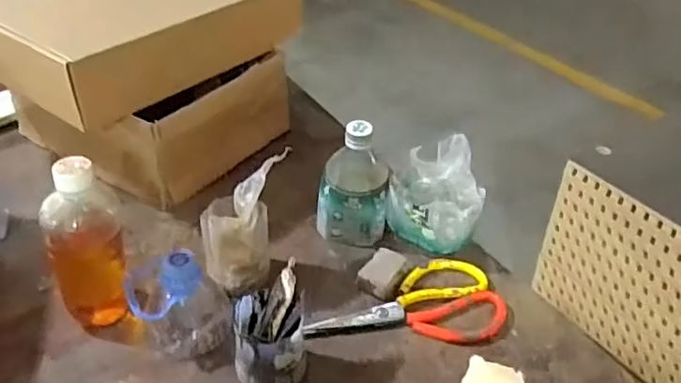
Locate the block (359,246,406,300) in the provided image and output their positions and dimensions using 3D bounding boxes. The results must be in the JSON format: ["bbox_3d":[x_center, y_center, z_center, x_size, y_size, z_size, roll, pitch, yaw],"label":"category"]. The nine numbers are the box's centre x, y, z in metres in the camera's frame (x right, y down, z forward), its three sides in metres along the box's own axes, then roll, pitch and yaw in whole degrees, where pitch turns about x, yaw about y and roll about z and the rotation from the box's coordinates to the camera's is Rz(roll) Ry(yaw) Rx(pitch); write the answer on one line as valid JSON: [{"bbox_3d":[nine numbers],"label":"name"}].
[{"bbox_3d":[0.047,0.087,0.653,0.042,0.019,0.053,19,41,21],"label":"block"}]

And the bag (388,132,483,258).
[{"bbox_3d":[0.109,0.003,0.698,0.108,0.091,0.095,9,38,9],"label":"bag"}]

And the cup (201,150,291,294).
[{"bbox_3d":[-0.103,0.031,0.647,0.072,0.114,0.111,9,38,9],"label":"cup"}]

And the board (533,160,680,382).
[{"bbox_3d":[0.660,0.227,1.348,0.019,0.421,0.496,-24,46,-27],"label":"board"}]

